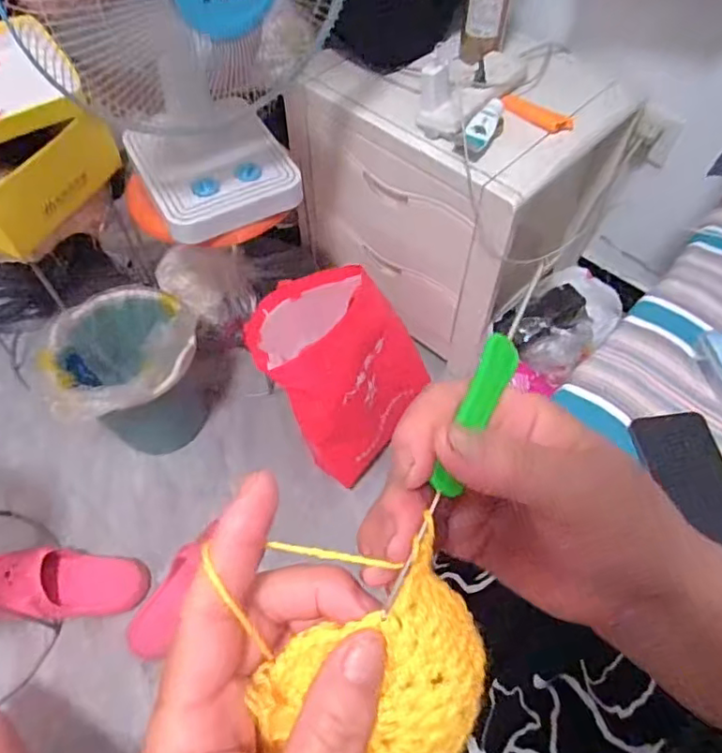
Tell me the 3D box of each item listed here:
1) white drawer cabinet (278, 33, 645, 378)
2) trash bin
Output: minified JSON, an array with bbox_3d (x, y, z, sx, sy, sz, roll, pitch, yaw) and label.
[{"bbox_3d":[0.175,-0.402,1.220,0.525,0.434,0.450,35,64,20],"label":"white drawer cabinet"},{"bbox_3d":[-0.420,-0.005,1.109,0.231,0.278,0.250,0,58,0],"label":"trash bin"}]

